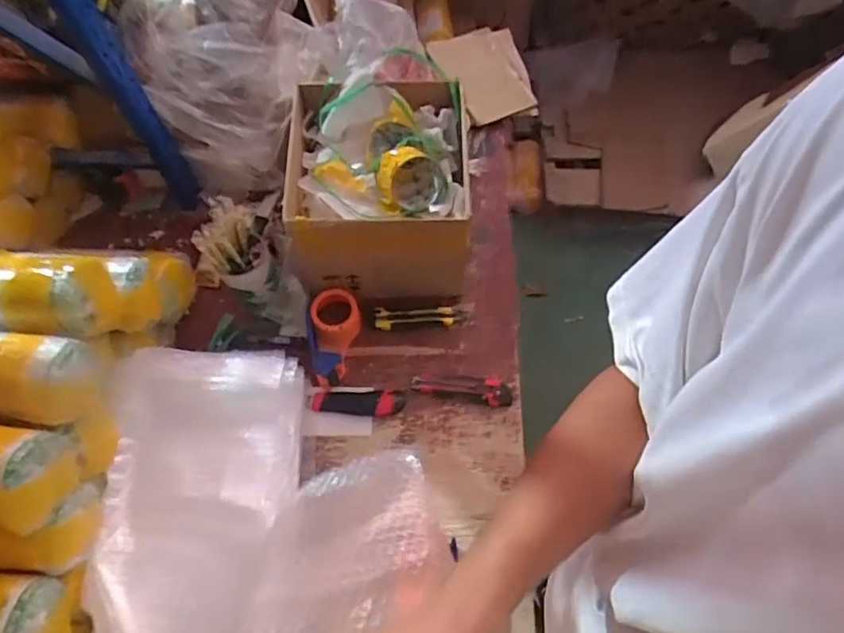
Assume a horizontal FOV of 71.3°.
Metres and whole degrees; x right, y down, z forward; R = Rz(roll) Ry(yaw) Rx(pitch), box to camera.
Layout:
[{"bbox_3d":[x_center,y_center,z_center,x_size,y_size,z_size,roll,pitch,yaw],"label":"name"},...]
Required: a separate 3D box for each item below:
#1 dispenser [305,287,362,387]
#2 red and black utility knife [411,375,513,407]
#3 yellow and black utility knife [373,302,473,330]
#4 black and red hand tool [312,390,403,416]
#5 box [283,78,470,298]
[{"bbox_3d":[-0.136,0.027,0.922,0.083,0.067,0.143,-9,64,-3],"label":"dispenser"},{"bbox_3d":[0.063,0.111,0.915,0.152,0.021,0.039,8,64,6],"label":"red and black utility knife"},{"bbox_3d":[0.003,-0.002,0.964,0.159,0.012,0.041,-5,63,0],"label":"yellow and black utility knife"},{"bbox_3d":[-0.099,0.131,0.902,0.142,0.026,0.035,2,64,3],"label":"black and red hand tool"},{"bbox_3d":[-0.060,-0.186,0.924,0.253,0.229,0.255,0,64,2],"label":"box"}]

